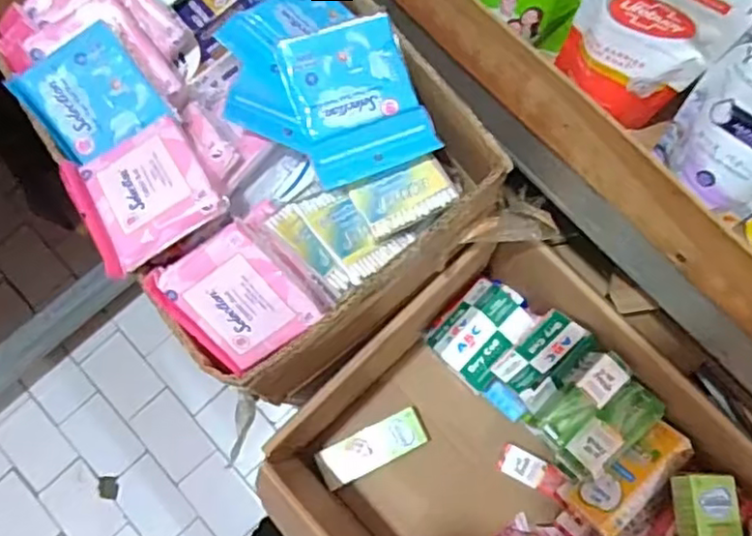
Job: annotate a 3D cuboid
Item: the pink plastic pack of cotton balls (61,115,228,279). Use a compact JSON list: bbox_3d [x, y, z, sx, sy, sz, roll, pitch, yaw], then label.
[{"bbox_3d":[-0.167,-0.054,0.473,0.089,0.022,0.099,-32,78,-7],"label":"pink plastic pack of cotton balls"}]

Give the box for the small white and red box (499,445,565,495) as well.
[{"bbox_3d":[0.171,0.223,0.720,0.078,0.016,0.032,28,77,-12],"label":"small white and red box"}]

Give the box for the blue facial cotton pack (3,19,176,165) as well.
[{"bbox_3d":[-0.215,-0.129,0.498,0.086,0.020,0.083,-38,100,-1],"label":"blue facial cotton pack"}]

